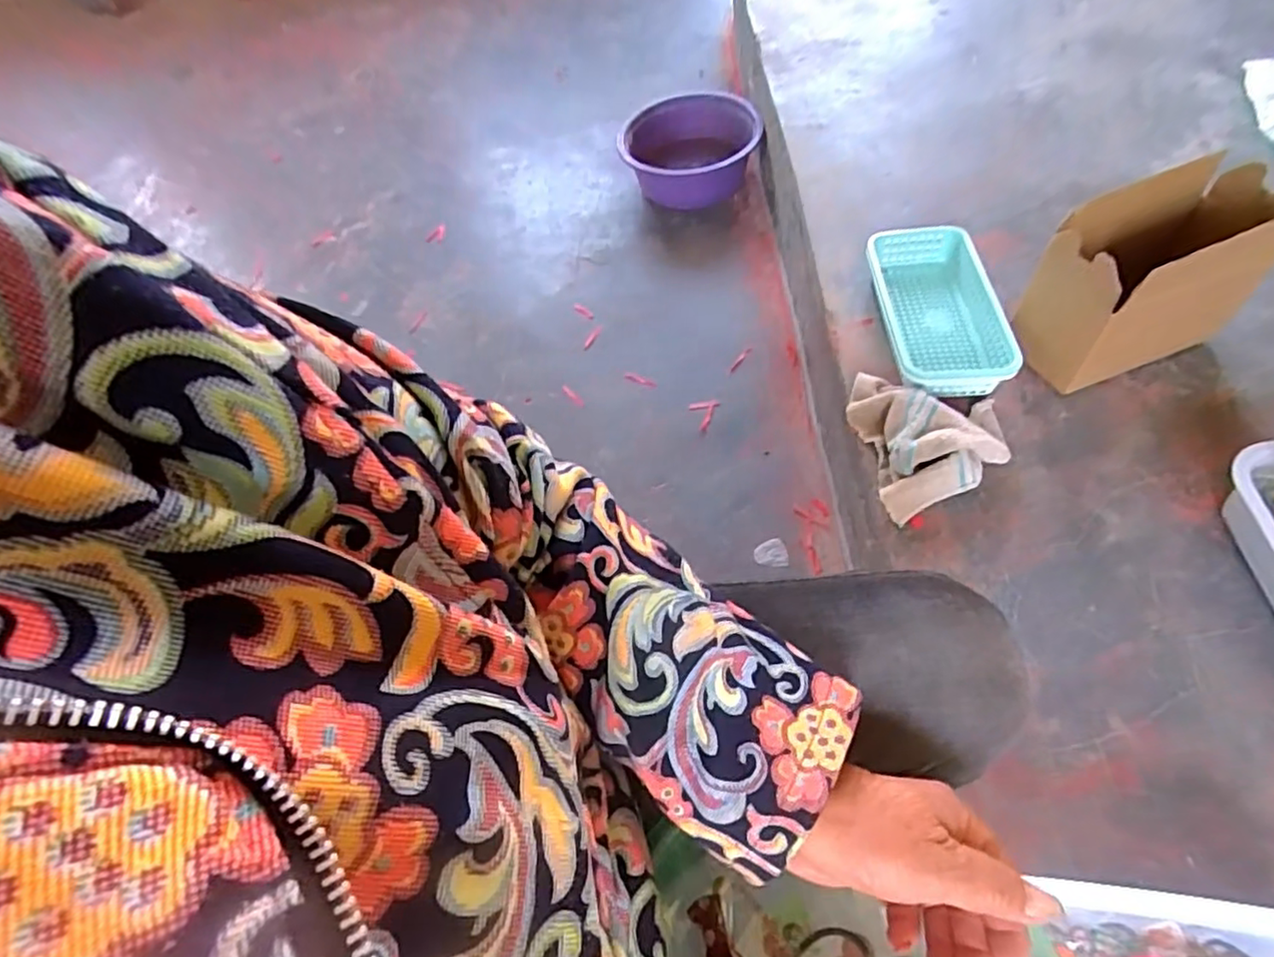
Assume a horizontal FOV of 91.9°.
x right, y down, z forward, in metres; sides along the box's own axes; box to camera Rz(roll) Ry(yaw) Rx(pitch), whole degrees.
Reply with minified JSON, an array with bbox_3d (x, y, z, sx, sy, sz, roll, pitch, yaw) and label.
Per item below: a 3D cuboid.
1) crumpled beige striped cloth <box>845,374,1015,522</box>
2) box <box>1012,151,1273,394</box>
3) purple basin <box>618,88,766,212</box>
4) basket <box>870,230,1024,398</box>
[{"bbox_3d":[0.335,-0.058,0.687,0.158,0.055,0.184,-7,59,-1],"label":"crumpled beige striped cloth"},{"bbox_3d":[0.536,-0.209,0.661,0.201,0.180,0.121,-21,61,-9],"label":"box"},{"bbox_3d":[0.103,-0.635,1.236,0.266,0.141,0.245,-4,59,1],"label":"purple basin"},{"bbox_3d":[0.374,-0.209,0.767,0.141,0.060,0.255,0,60,3],"label":"basket"}]

